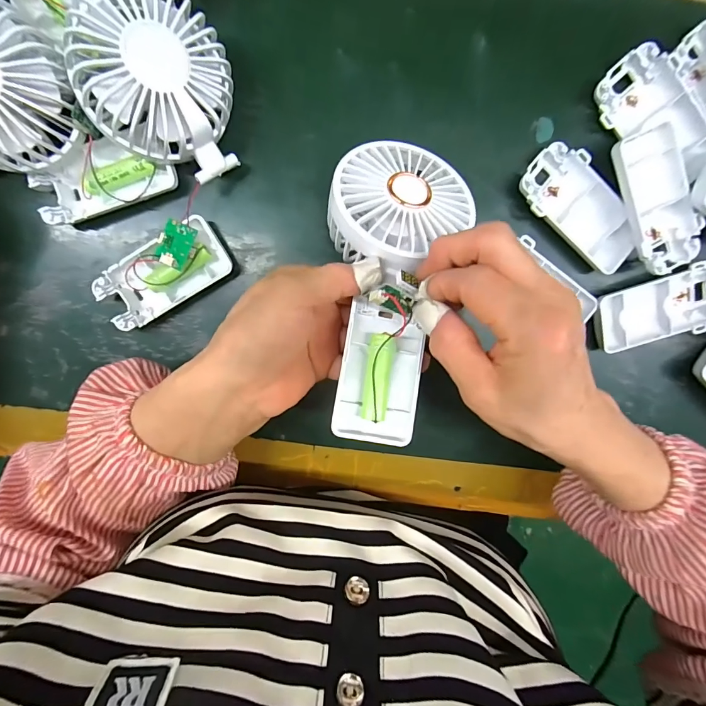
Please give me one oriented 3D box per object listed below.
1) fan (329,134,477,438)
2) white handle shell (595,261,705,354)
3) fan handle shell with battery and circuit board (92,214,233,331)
[{"bbox_3d":[0.024,-0.041,0.214,0.078,0.040,0.177,7,83,-2],"label":"fan"},{"bbox_3d":[0.226,-0.032,0.282,0.096,0.016,0.047,-20,98,2],"label":"white handle shell"},{"bbox_3d":[-0.134,-0.054,0.265,0.091,0.030,0.045,-30,98,4],"label":"fan handle shell with battery and circuit board"}]

